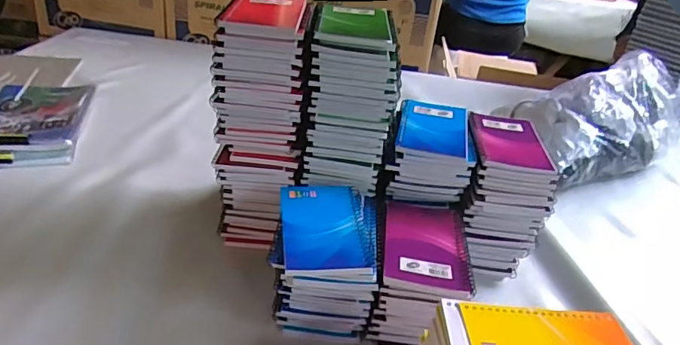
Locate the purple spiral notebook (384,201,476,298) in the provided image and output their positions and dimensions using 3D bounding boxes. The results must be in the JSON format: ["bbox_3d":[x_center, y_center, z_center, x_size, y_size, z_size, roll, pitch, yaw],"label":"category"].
[{"bbox_3d":[0.091,0.072,0.519,0.086,0.016,0.142,9,30,2],"label":"purple spiral notebook"}]

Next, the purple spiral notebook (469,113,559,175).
[{"bbox_3d":[0.207,-0.038,0.599,0.090,0.013,0.123,9,30,2],"label":"purple spiral notebook"}]

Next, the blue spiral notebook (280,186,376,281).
[{"bbox_3d":[-0.015,0.055,0.499,0.084,0.016,0.123,2,31,-9],"label":"blue spiral notebook"}]

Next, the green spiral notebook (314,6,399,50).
[{"bbox_3d":[0.020,-0.166,0.558,0.085,0.013,0.115,7,30,-1],"label":"green spiral notebook"}]

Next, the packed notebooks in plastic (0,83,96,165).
[{"bbox_3d":[-0.505,-0.083,0.811,0.160,0.034,0.240,-2,32,-14],"label":"packed notebooks in plastic"}]

